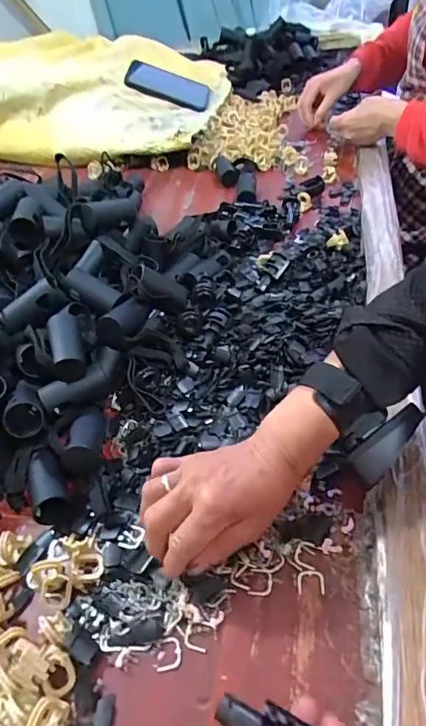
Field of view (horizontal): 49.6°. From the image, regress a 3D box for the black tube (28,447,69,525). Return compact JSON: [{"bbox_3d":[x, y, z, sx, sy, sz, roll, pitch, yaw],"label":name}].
[{"bbox_3d":[-0.142,0.105,0.396,0.028,0.030,0.061,-23,47,-12],"label":"black tube"}]

